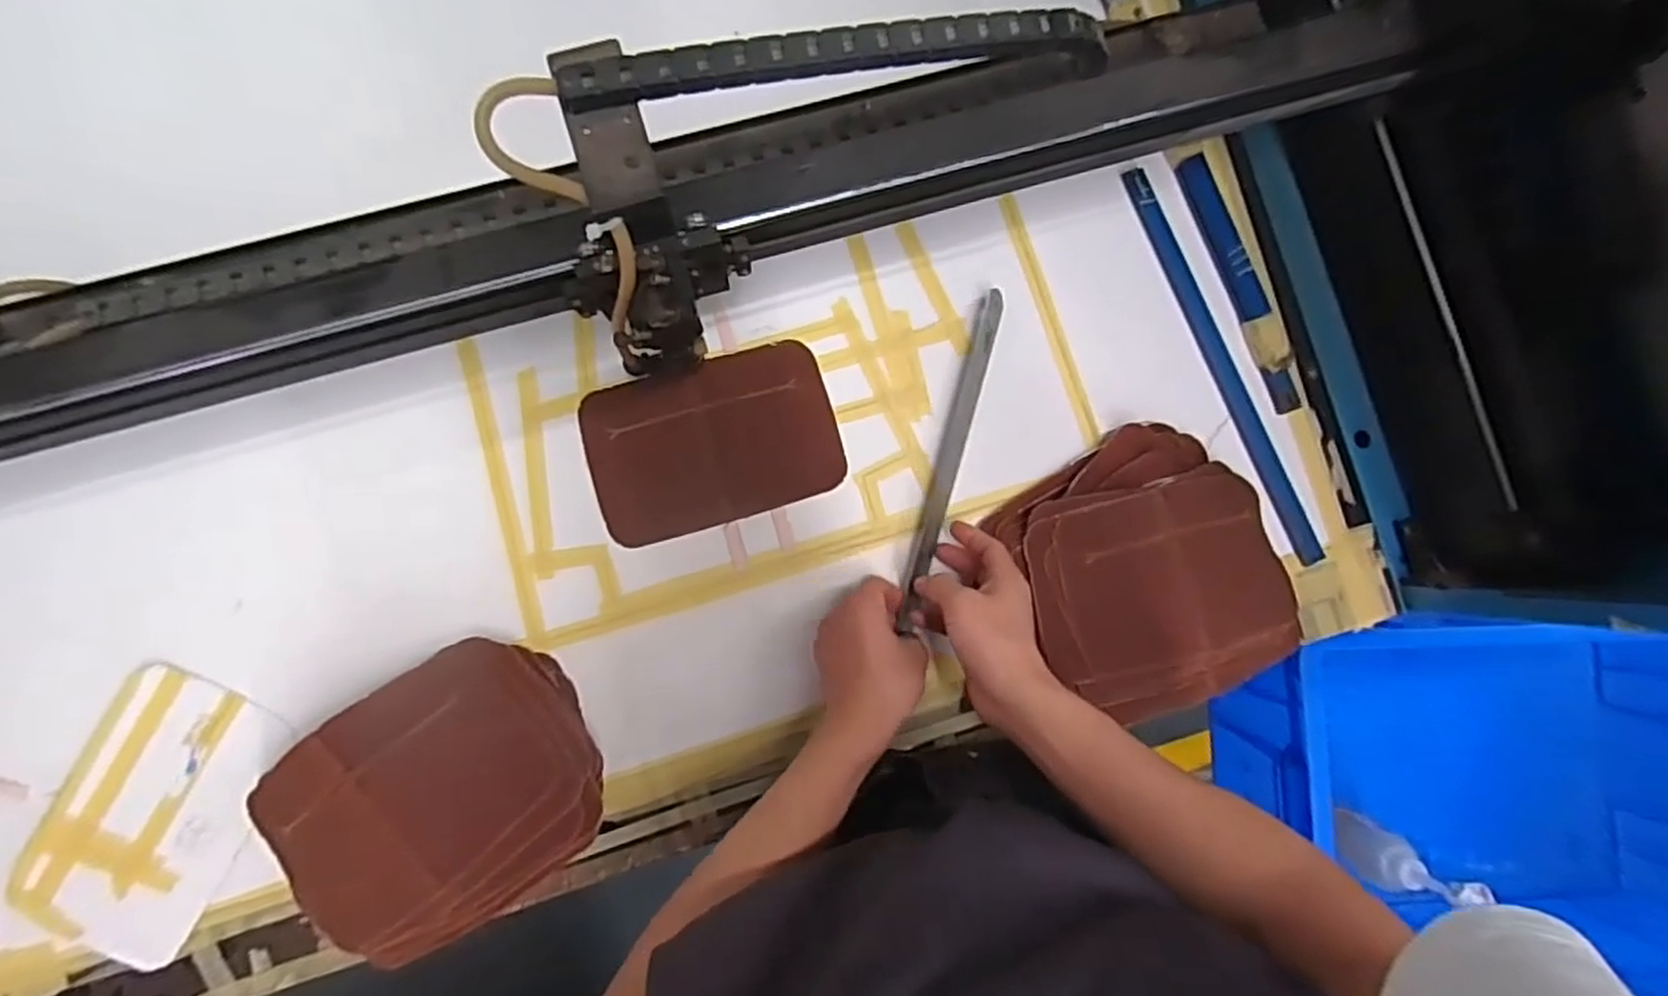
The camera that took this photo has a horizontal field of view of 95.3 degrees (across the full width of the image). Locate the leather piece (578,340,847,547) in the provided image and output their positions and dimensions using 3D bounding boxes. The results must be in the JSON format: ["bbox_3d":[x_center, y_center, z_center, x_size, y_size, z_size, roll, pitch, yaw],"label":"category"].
[{"bbox_3d":[-0.098,-0.046,0.623,0.197,0.004,0.130,-16,88,-6],"label":"leather piece"}]

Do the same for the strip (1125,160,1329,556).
[{"bbox_3d":[0.330,-0.113,0.649,0.020,0.006,0.363,-24,88,8],"label":"strip"}]

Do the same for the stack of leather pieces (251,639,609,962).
[{"bbox_3d":[-0.283,0.219,0.546,0.213,0.080,0.174,-37,90,-6],"label":"stack of leather pieces"}]

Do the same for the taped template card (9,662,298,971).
[{"bbox_3d":[-0.504,0.231,0.566,0.129,0.009,0.192,27,81,-6],"label":"taped template card"}]

